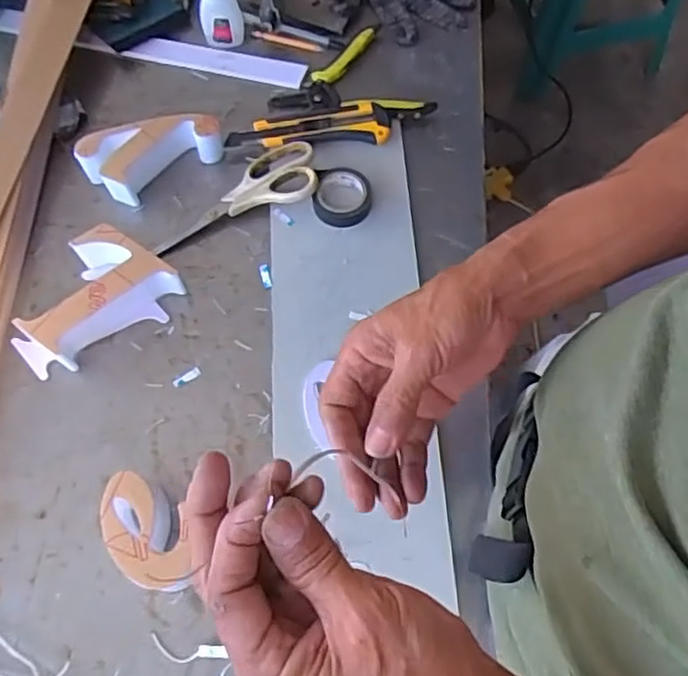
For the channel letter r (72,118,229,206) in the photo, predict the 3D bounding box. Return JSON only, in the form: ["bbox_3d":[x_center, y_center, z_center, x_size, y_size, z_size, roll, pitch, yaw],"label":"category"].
[{"bbox_3d":[-0.193,-0.188,0.668,0.132,0.045,0.068,-31,69,-12],"label":"channel letter r"}]

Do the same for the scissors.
[{"bbox_3d":[-0.111,-0.144,0.660,0.174,0.010,0.073,-21,60,2],"label":"scissors"}]

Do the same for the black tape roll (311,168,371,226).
[{"bbox_3d":[-0.001,-0.140,0.653,0.056,0.022,0.060,-1,66,1],"label":"black tape roll"}]

